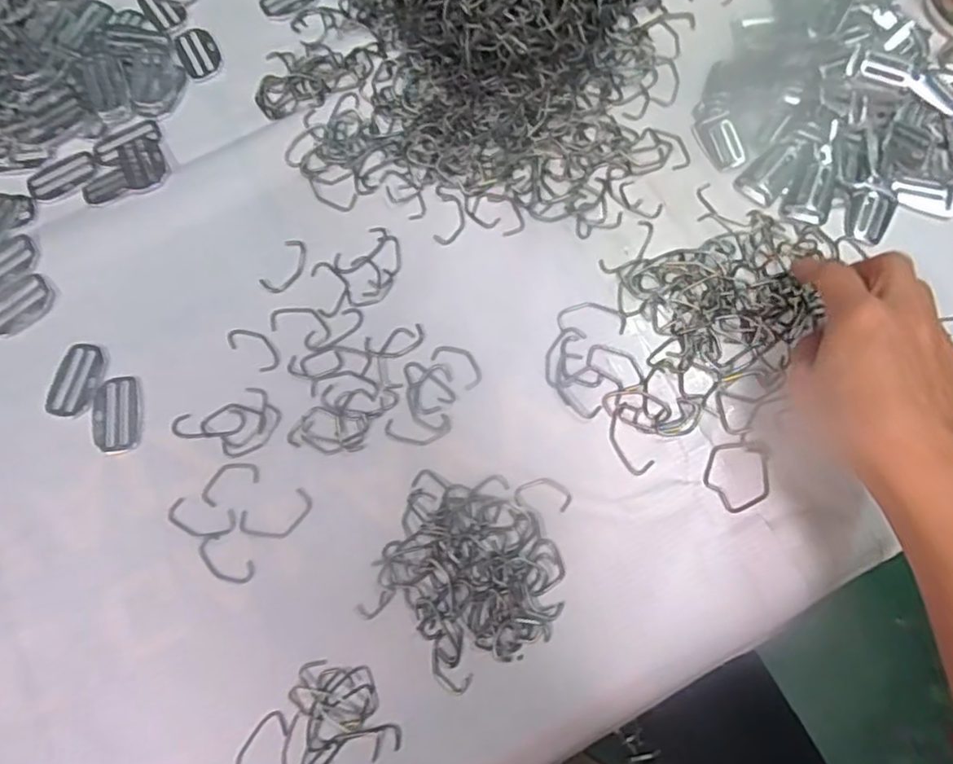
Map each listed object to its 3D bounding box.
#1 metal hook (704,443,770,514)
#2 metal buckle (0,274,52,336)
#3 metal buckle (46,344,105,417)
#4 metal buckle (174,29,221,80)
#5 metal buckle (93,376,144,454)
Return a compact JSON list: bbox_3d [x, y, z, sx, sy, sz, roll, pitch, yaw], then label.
[{"bbox_3d":[0.145,0.053,0.363,0.036,0.004,0.039,1,73,2],"label":"metal hook"},{"bbox_3d":[-0.288,-0.049,0.405,0.045,0.004,0.028,-39,76,-10],"label":"metal buckle"},{"bbox_3d":[-0.241,-0.002,0.391,0.025,0.004,0.045,10,73,5],"label":"metal buckle"},{"bbox_3d":[-0.201,-0.239,0.470,0.028,0.004,0.044,-24,74,-6],"label":"metal buckle"},{"bbox_3d":[-0.213,0.019,0.388,0.027,0.004,0.046,-11,73,-2],"label":"metal buckle"}]

